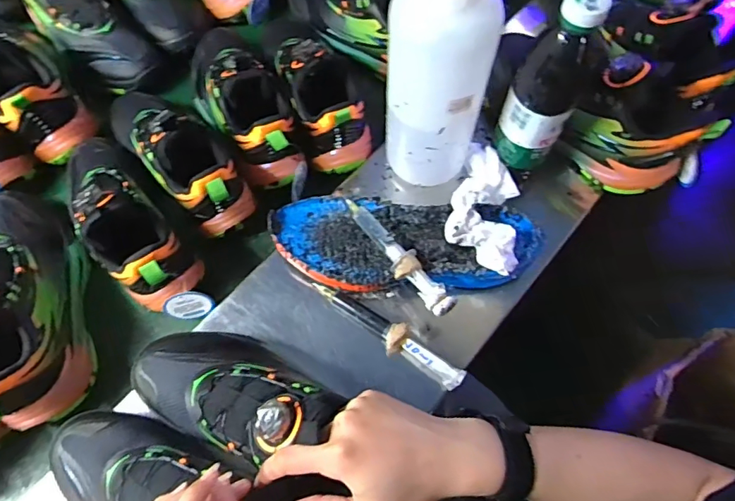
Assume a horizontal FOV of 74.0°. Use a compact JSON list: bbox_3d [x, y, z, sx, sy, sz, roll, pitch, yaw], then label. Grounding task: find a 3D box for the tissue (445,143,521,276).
[{"bbox_3d":[0.123,-0.046,0.514,0.071,0.048,0.148,9,51,5],"label":"tissue"}]

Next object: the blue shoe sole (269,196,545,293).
[{"bbox_3d":[0.036,0.001,0.516,0.279,0.050,0.116,5,67,3],"label":"blue shoe sole"}]

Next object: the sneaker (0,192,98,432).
[{"bbox_3d":[-0.353,0.038,0.486,0.093,0.118,0.261,-22,68,-9],"label":"sneaker"}]

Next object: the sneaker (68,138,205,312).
[{"bbox_3d":[-0.271,-0.045,0.516,0.082,0.113,0.237,-37,71,-14],"label":"sneaker"}]

